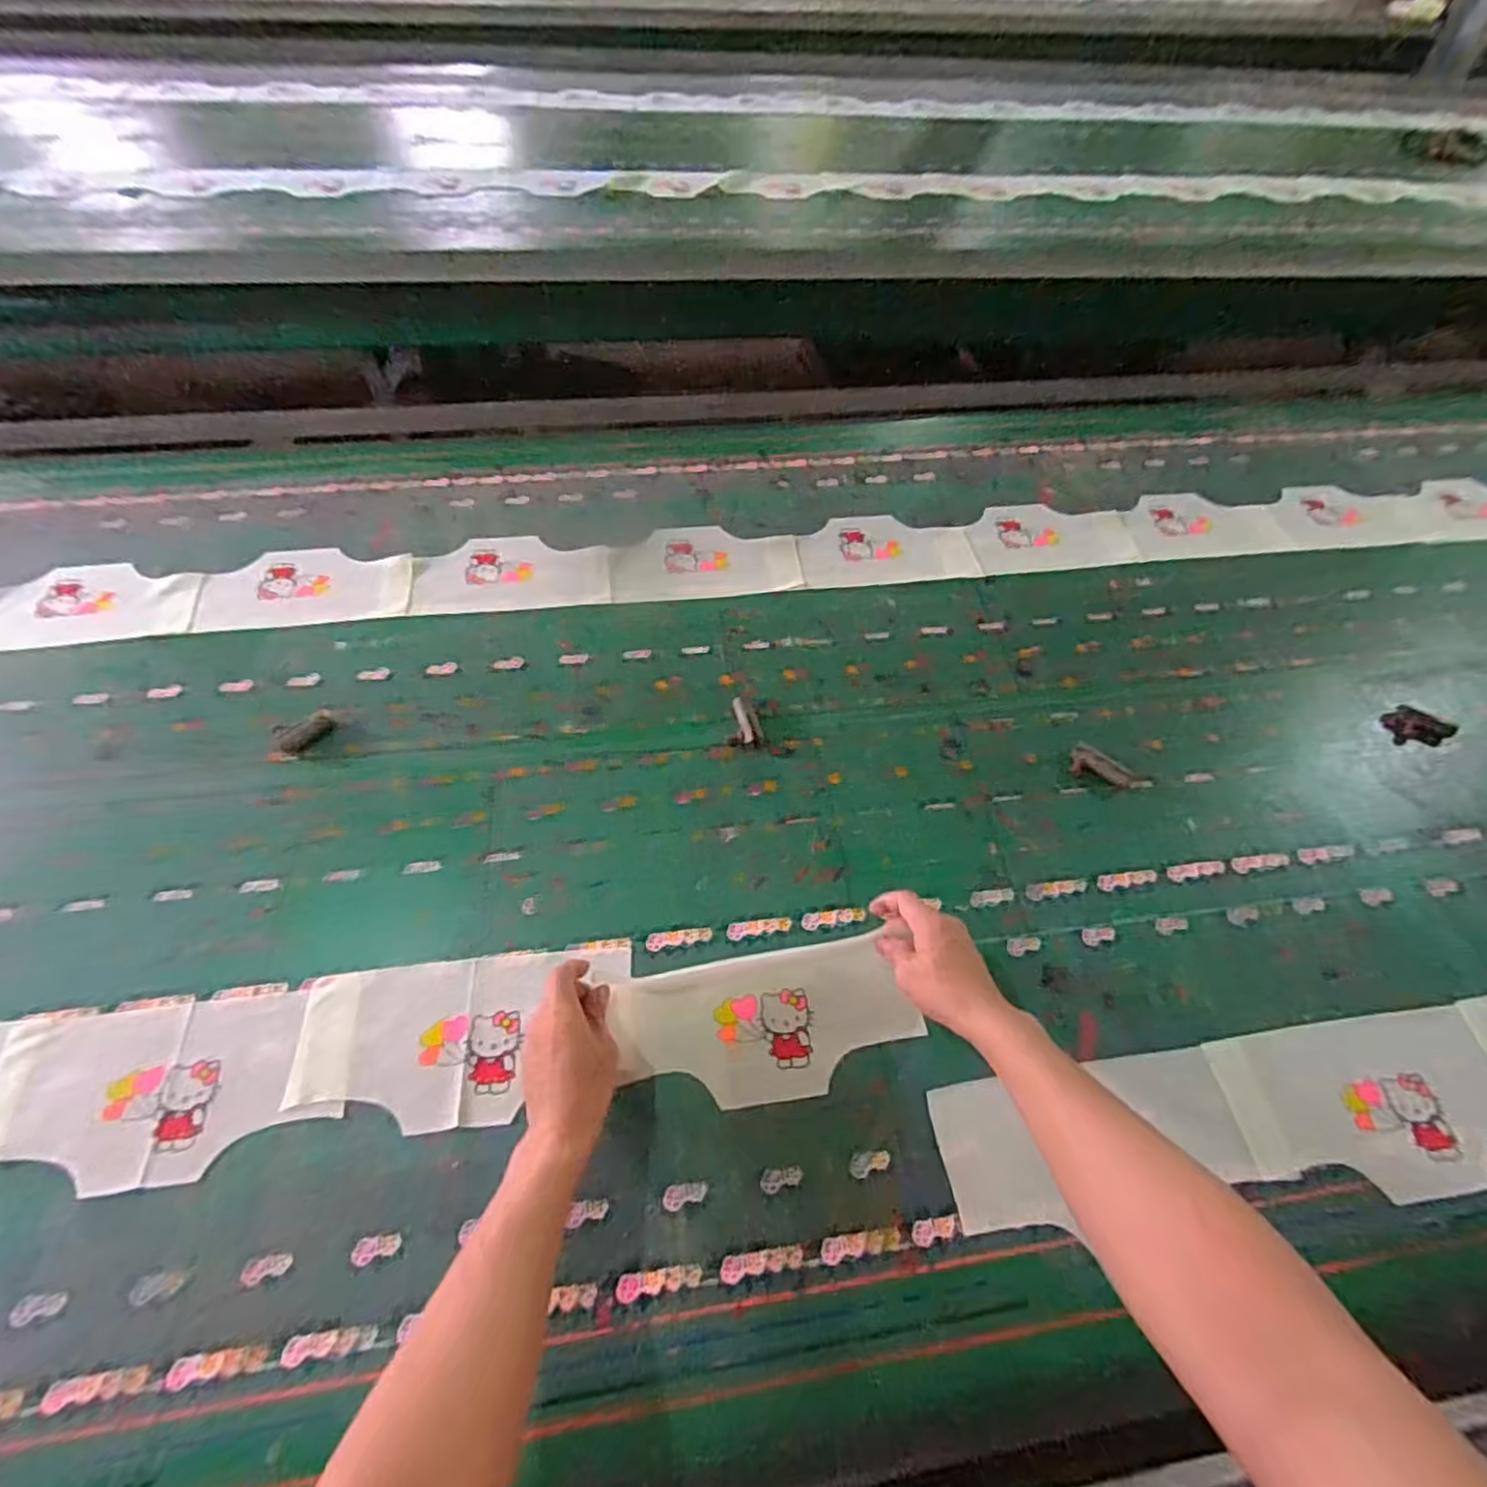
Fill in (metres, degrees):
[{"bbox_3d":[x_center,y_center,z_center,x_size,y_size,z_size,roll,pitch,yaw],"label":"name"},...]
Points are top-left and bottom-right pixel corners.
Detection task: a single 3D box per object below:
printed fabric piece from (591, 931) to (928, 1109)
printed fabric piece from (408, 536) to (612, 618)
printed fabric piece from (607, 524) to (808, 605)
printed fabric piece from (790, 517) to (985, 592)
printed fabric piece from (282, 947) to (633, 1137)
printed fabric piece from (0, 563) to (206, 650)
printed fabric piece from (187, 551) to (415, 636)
[{"bbox_3d":[0.021,0.245,0.598,0.253,0.021,0.117,-5,60,-7],"label":"printed fabric piece"},{"bbox_3d":[-0.306,-0.230,0.906,0.250,0.009,0.139,-6,60,-6],"label":"printed fabric piece"},{"bbox_3d":[-0.051,-0.247,0.922,0.253,0.010,0.129,-4,60,-5],"label":"printed fabric piece"},{"bbox_3d":[0.197,-0.272,0.949,0.240,0.011,0.131,-6,60,-5],"label":"printed fabric piece"},{"bbox_3d":[-0.240,0.253,0.587,0.276,0.007,0.134,-5,60,-5],"label":"printed fabric piece"},{"bbox_3d":[-0.809,-0.176,0.846,0.252,0.011,0.140,-8,56,-12],"label":"printed fabric piece"},{"bbox_3d":[-0.555,-0.201,0.870,0.253,0.006,0.128,-5,60,-5],"label":"printed fabric piece"}]

